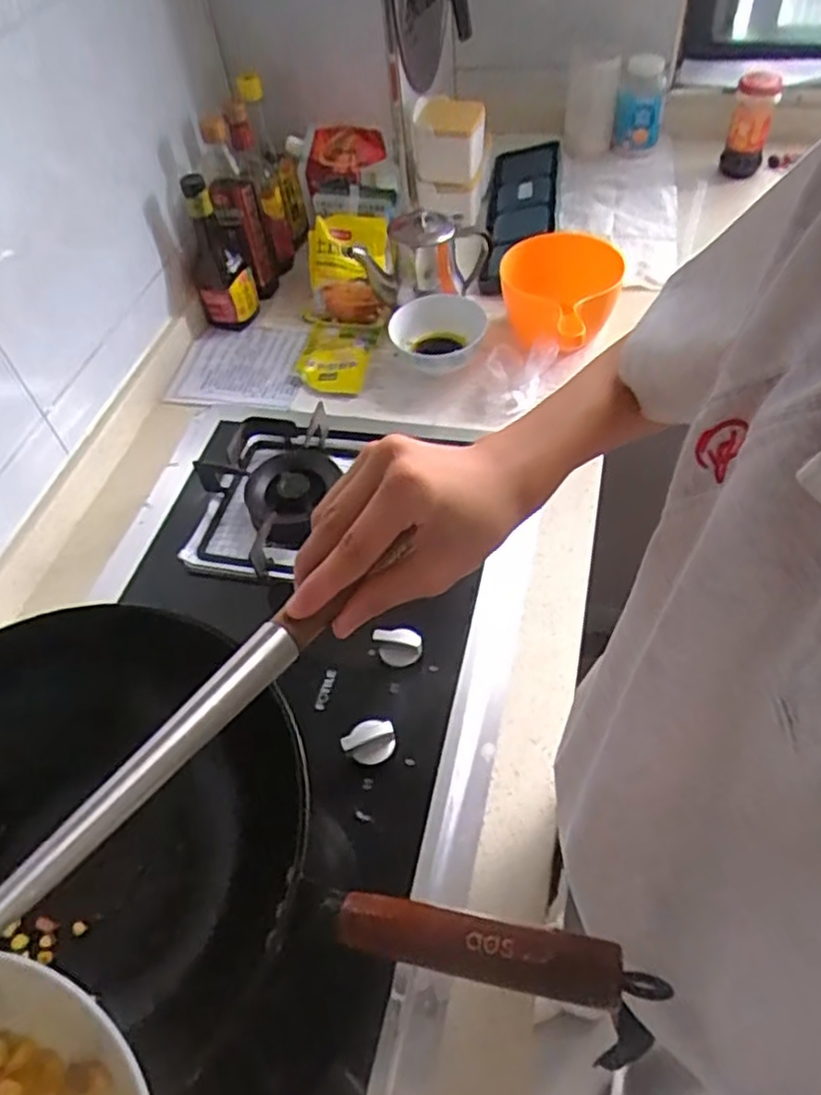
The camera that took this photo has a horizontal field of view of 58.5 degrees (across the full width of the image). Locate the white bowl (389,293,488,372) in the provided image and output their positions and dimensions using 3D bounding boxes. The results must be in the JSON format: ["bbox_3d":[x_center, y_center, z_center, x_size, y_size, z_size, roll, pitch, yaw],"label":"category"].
[{"bbox_3d":[0.036,-0.267,0.955,0.123,0.072,0.140,2,53,7],"label":"white bowl"}]

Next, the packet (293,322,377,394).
[{"bbox_3d":[-0.102,-0.257,0.983,0.090,0.019,0.124,6,53,10],"label":"packet"}]

